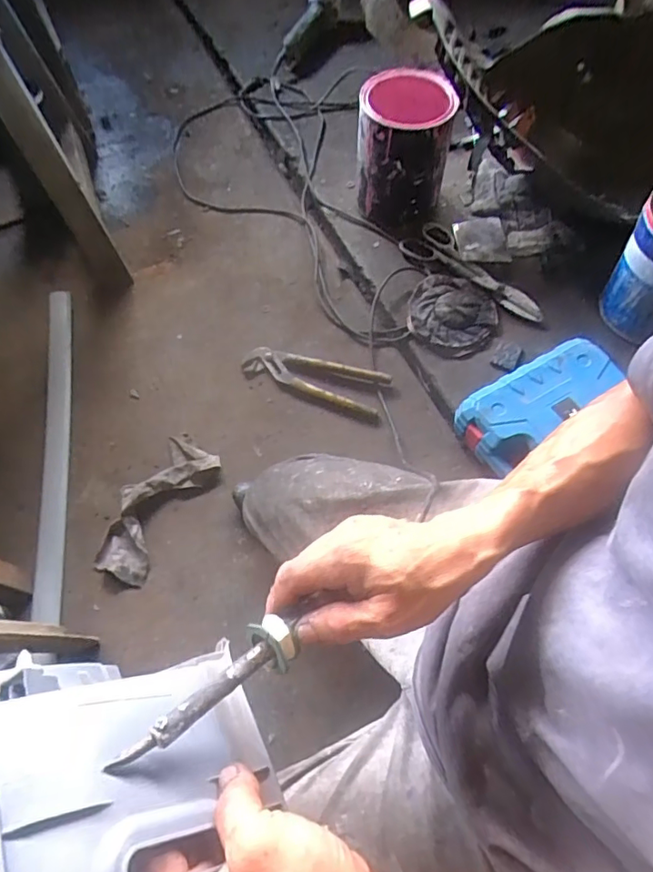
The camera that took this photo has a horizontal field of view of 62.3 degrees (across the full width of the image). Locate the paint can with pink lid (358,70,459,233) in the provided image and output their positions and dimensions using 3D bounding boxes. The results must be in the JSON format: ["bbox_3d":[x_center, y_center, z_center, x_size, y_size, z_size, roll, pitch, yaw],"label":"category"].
[{"bbox_3d":[0.138,-0.504,0.980,0.157,0.212,0.165,10,63,8],"label":"paint can with pink lid"}]

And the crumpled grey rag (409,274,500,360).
[{"bbox_3d":[0.213,-0.203,0.920,0.147,0.046,0.156,19,65,12],"label":"crumpled grey rag"}]

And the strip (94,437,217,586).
[{"bbox_3d":[-0.250,0.101,0.783,0.098,0.022,0.212,19,65,12],"label":"strip"}]

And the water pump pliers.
[{"bbox_3d":[-0.020,-0.099,0.887,0.239,0.015,0.075,17,65,12],"label":"water pump pliers"}]

